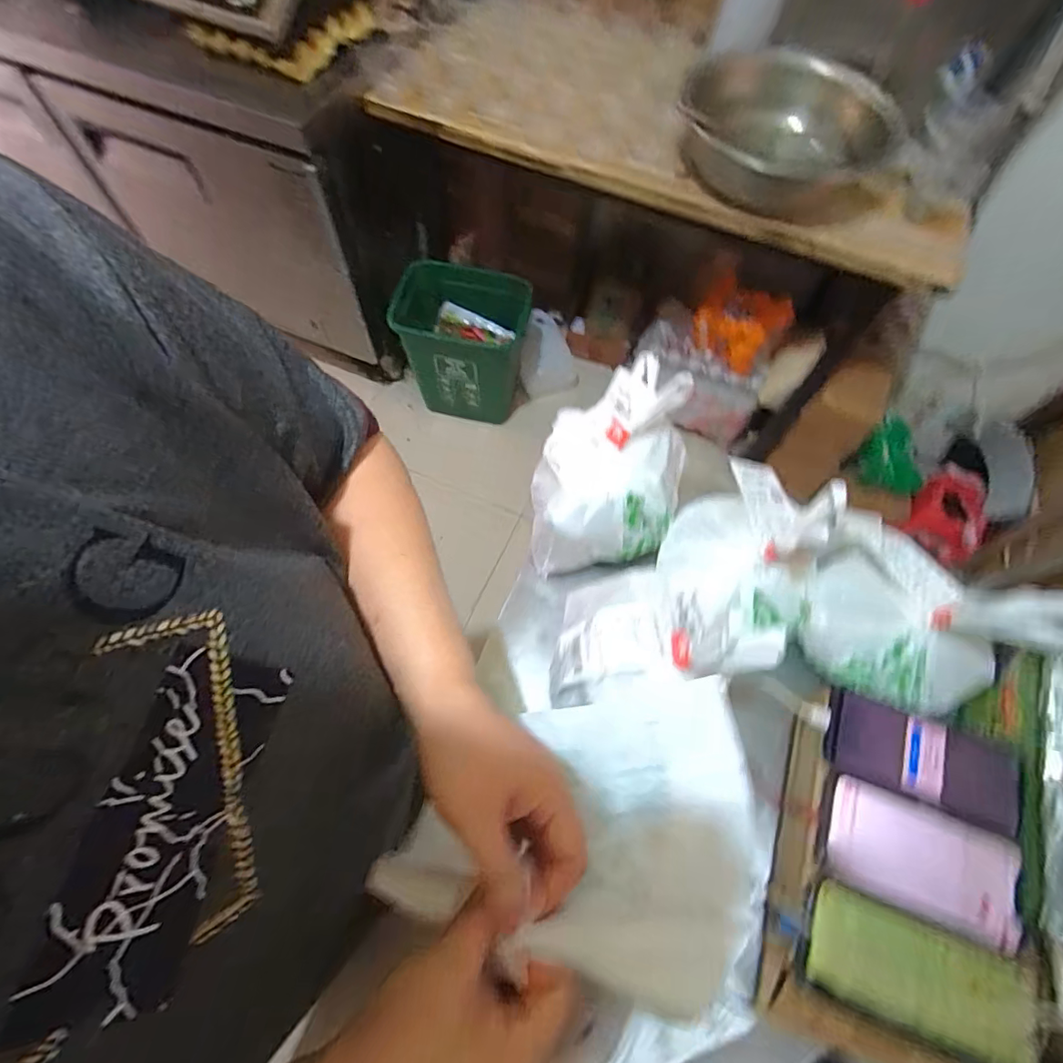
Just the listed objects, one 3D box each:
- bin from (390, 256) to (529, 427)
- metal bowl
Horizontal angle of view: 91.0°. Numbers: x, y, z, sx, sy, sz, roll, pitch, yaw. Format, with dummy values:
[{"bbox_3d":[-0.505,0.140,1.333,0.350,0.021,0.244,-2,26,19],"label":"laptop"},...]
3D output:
[{"bbox_3d":[-0.213,-0.535,1.565,0.388,0.393,0.245,12,66,4],"label":"bin"},{"bbox_3d":[0.449,-0.721,0.950,0.358,0.129,0.361,9,65,2],"label":"metal bowl"}]

